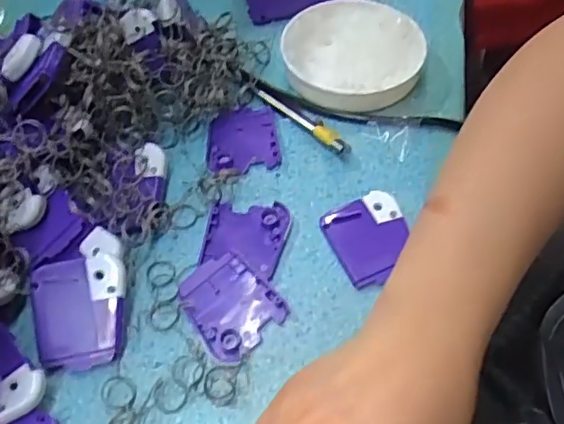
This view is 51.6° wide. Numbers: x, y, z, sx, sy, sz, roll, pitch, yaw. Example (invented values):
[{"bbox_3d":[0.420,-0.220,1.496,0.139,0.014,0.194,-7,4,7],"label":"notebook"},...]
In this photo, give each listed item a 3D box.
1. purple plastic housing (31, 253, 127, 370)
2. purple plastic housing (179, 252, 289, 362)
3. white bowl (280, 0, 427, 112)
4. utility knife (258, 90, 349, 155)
[{"bbox_3d":[-0.117,0.057,0.336,0.051,0.007,0.062,-2,82,-2],"label":"purple plastic housing"},{"bbox_3d":[-0.032,0.054,0.349,0.051,0.005,0.059,-37,62,-21],"label":"purple plastic housing"},{"bbox_3d":[0.055,-0.121,0.448,0.104,0.029,0.108,-1,55,1],"label":"white bowl"},{"bbox_3d":[0.016,-0.069,0.425,0.013,0.014,0.086,-37,62,-21],"label":"utility knife"}]

